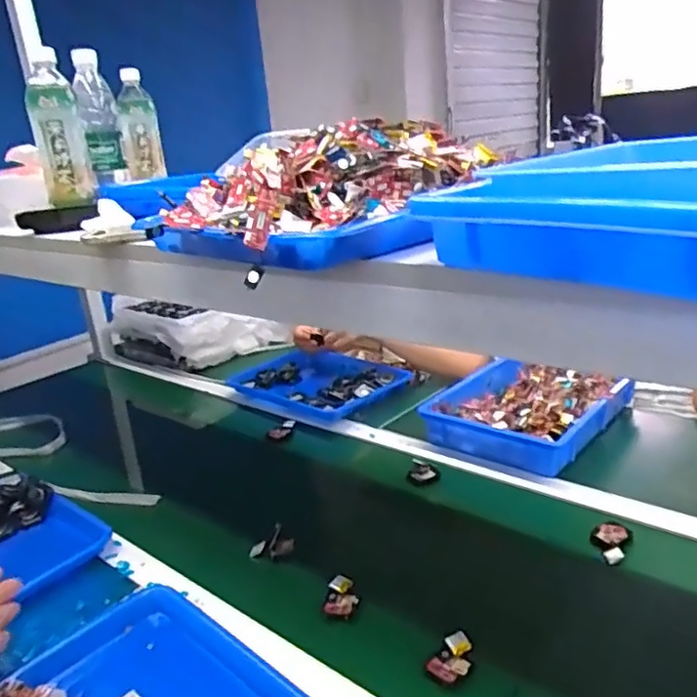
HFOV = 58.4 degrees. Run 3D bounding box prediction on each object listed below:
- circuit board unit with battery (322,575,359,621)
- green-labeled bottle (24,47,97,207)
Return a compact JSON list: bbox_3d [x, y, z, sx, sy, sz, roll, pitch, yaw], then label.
[{"bbox_3d":[-0.008,0.282,0.709,0.038,0.016,0.048,-2,19,12],"label":"circuit board unit with battery"},{"bbox_3d":[-0.378,-0.278,0.810,0.061,0.176,0.054,-13,20,-19],"label":"green-labeled bottle"}]

